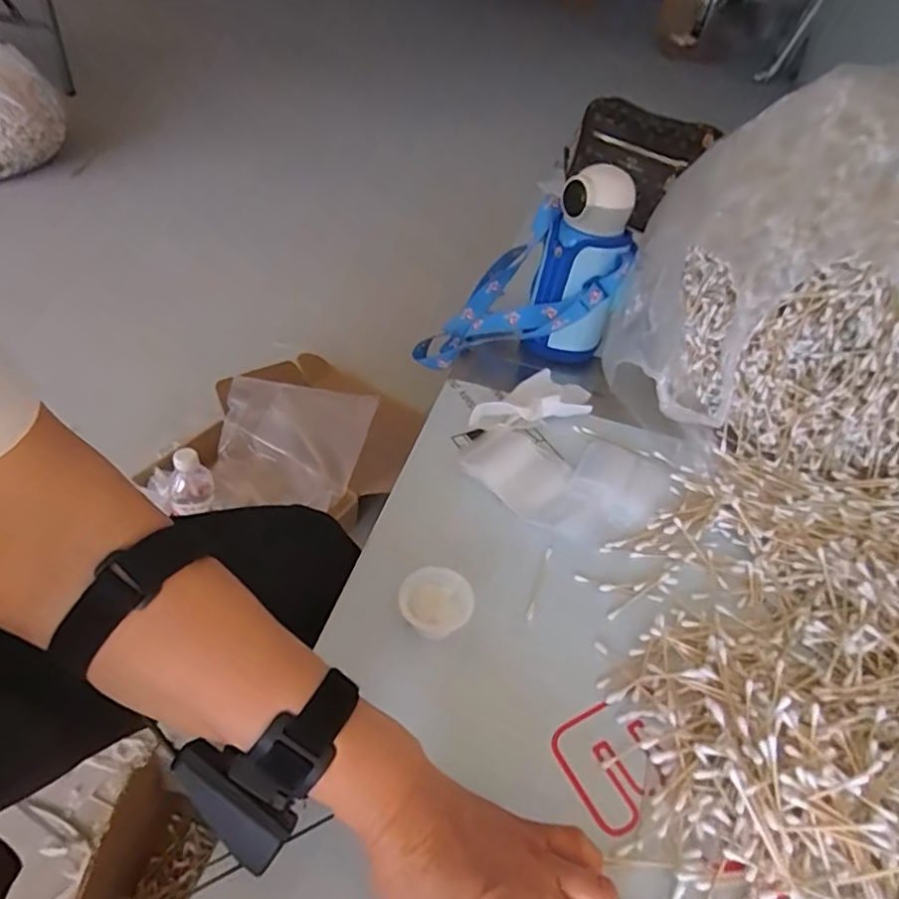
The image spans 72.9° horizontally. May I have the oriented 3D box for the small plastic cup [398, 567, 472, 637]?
[{"bbox_3d":[-0.010,0.119,0.458,0.052,0.033,0.051,5,43,-5],"label":"small plastic cup"}]

